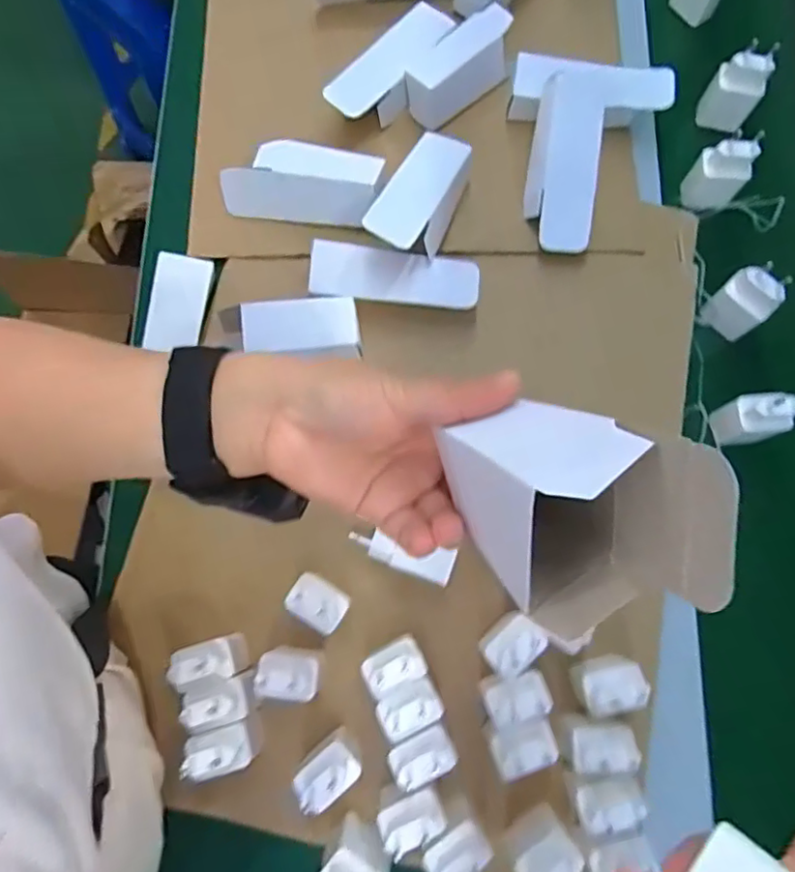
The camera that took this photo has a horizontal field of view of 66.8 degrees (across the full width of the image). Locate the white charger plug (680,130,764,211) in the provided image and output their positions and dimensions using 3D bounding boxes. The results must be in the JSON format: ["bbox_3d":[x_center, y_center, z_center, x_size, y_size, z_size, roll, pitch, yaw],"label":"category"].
[{"bbox_3d":[0.272,-0.222,0.507,0.043,0.065,0.029,-3,77,0],"label":"white charger plug"}]

